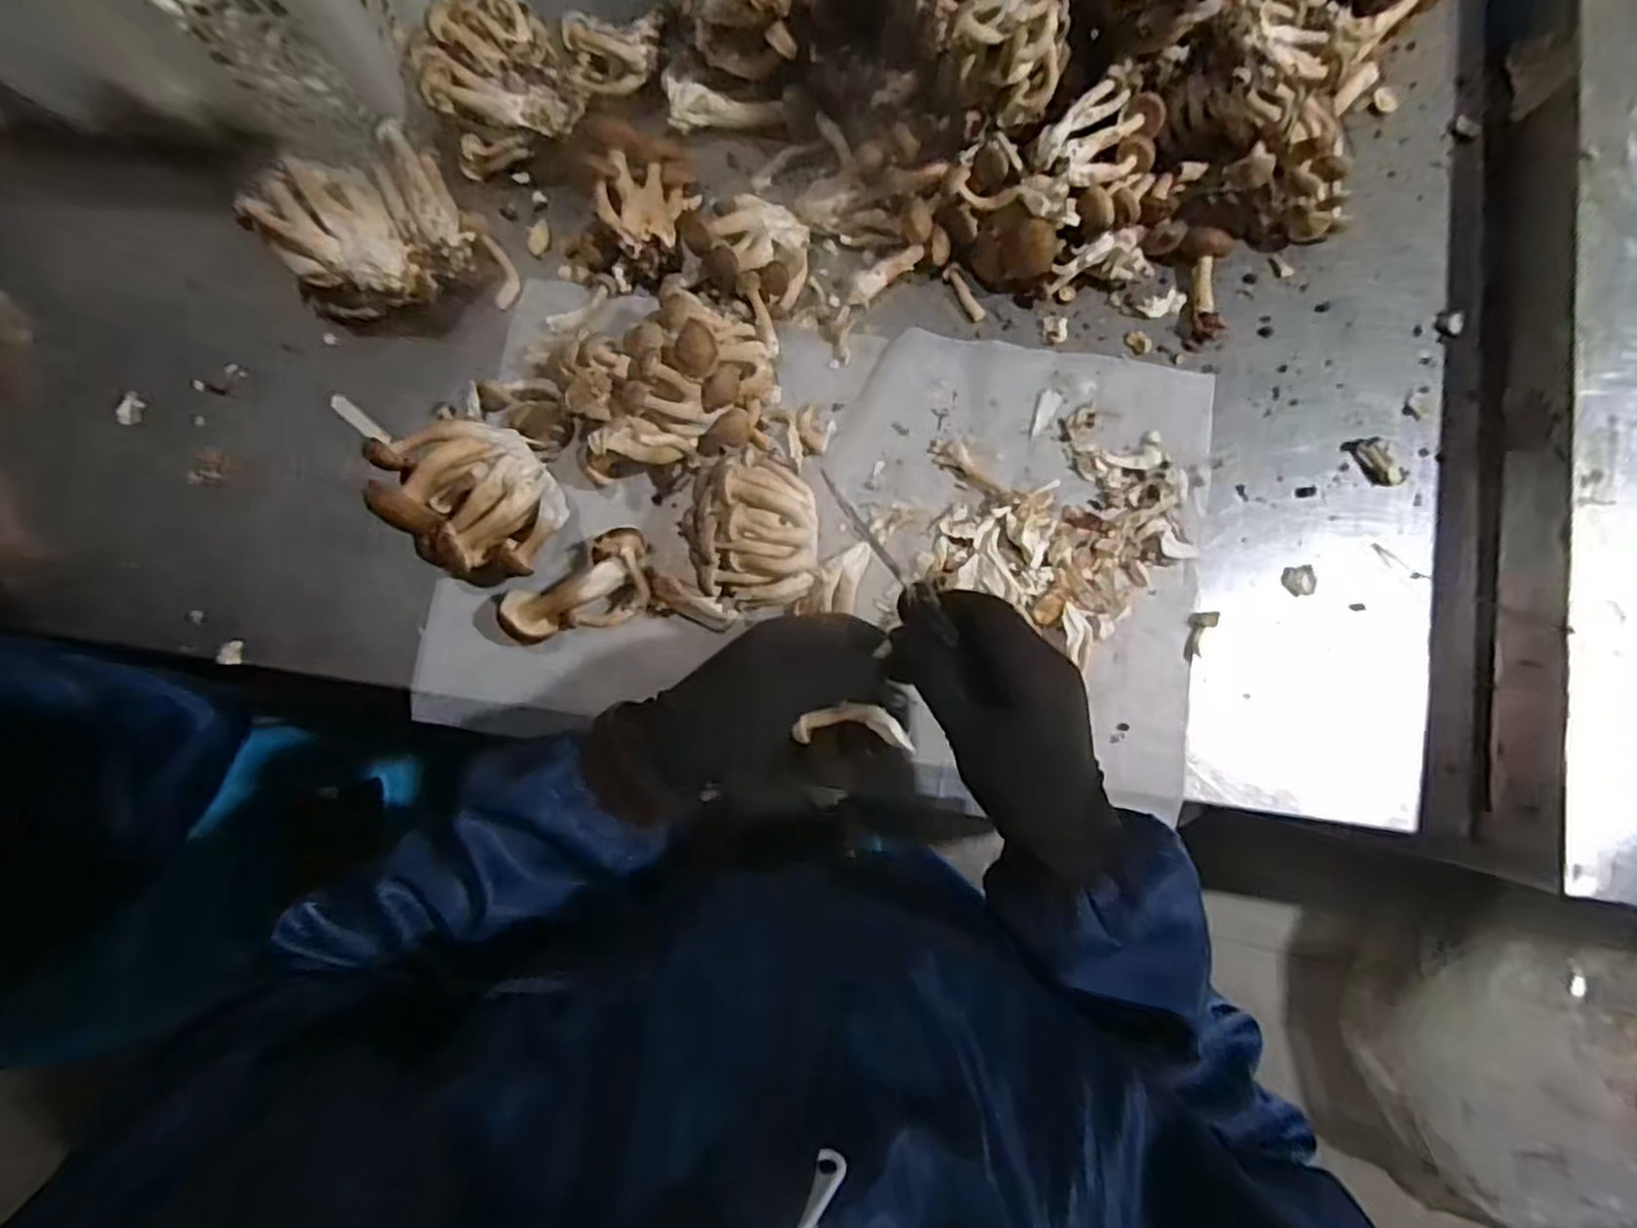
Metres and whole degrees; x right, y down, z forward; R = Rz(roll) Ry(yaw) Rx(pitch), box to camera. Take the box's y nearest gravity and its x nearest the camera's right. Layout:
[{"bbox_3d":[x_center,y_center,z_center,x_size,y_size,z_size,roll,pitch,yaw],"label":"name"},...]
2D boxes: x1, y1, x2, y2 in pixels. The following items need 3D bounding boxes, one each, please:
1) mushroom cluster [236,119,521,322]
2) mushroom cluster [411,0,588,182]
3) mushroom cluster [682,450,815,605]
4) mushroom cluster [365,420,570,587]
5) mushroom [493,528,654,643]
[{"bbox_3d":[-0.286,-0.244,0.471,0.125,0.071,0.096,-26,84,-3],"label":"mushroom cluster"},{"bbox_3d":[-0.217,-0.356,0.493,0.095,0.063,0.091,-30,85,-3],"label":"mushroom cluster"},{"bbox_3d":[-0.042,-0.054,0.452,0.083,0.054,0.096,-17,84,-2],"label":"mushroom cluster"},{"bbox_3d":[-0.210,-0.068,0.439,0.092,0.093,0.087,0,82,0],"label":"mushroom cluster"},{"bbox_3d":[-0.153,-0.015,0.456,0.099,0.041,0.050,-23,84,-2],"label":"mushroom"}]

